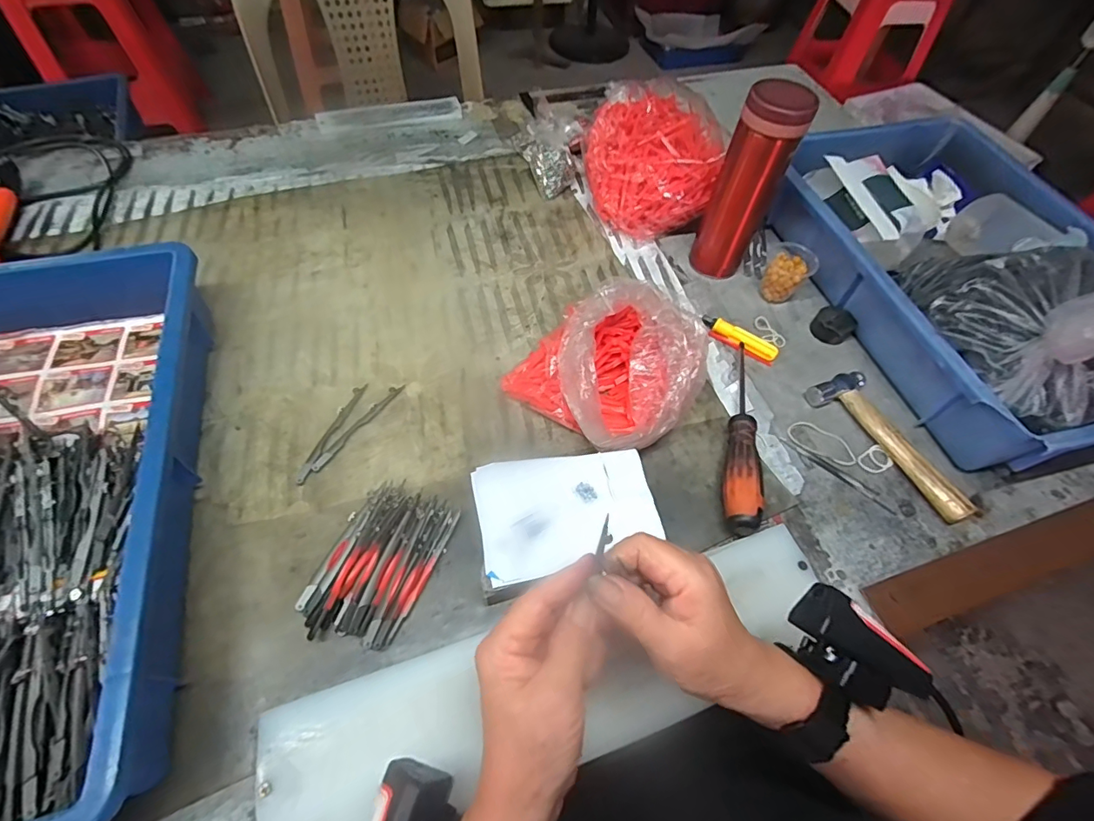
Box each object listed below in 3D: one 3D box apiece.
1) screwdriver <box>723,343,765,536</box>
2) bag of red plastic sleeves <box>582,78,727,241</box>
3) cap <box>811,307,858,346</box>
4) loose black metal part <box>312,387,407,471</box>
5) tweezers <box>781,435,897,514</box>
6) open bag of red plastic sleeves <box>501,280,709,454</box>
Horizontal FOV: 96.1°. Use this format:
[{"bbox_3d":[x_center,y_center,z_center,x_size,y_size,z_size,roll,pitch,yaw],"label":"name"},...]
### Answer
[{"bbox_3d":[0.175,0.012,0.444,0.028,0.024,0.200,12,59,4],"label":"screwdriver"},{"bbox_3d":[0.125,-0.313,0.597,0.154,0.092,0.193,3,58,-1],"label":"bag of red plastic sleeves"},{"bbox_3d":[0.305,-0.093,0.526,0.039,0.021,0.039,2,59,-3],"label":"cap"},{"bbox_3d":[-0.169,0.013,0.442,0.011,0.008,0.107,32,62,15],"label":"loose black metal part"},{"bbox_3d":[0.259,0.057,0.440,0.105,0.006,0.012,37,63,17],"label":"tweezers"},{"bbox_3d":[0.055,-0.041,0.431,0.130,0.072,0.148,-39,68,-23],"label":"open bag of red plastic sleeves"}]

